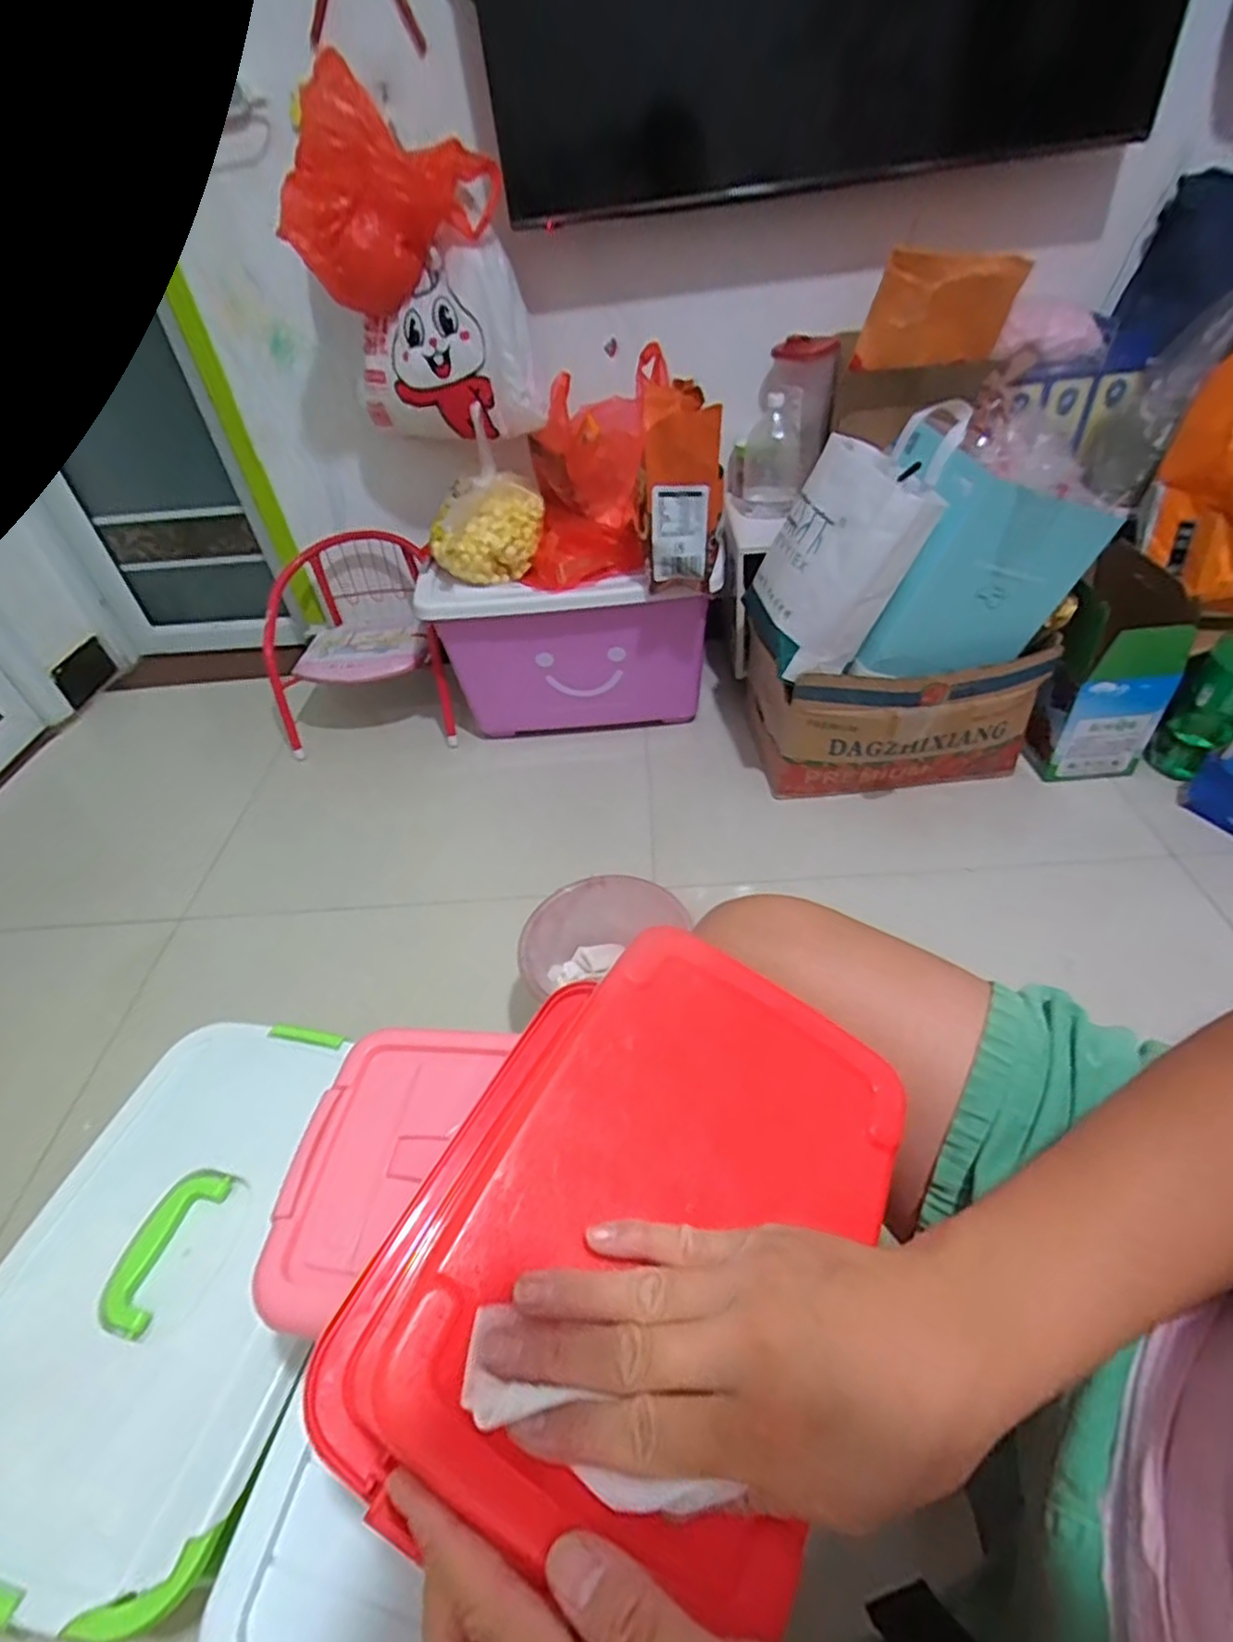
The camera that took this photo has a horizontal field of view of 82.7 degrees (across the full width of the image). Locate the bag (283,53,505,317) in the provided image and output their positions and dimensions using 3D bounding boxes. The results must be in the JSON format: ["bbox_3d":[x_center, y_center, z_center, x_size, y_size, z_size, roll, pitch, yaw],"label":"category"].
[{"bbox_3d":[-0.346,-0.947,1.048,0.263,0.268,0.203,6,44,14],"label":"bag"}]

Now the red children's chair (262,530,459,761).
[{"bbox_3d":[-0.568,-0.400,1.521,0.403,0.303,0.408,-9,43,-2],"label":"red children's chair"}]

